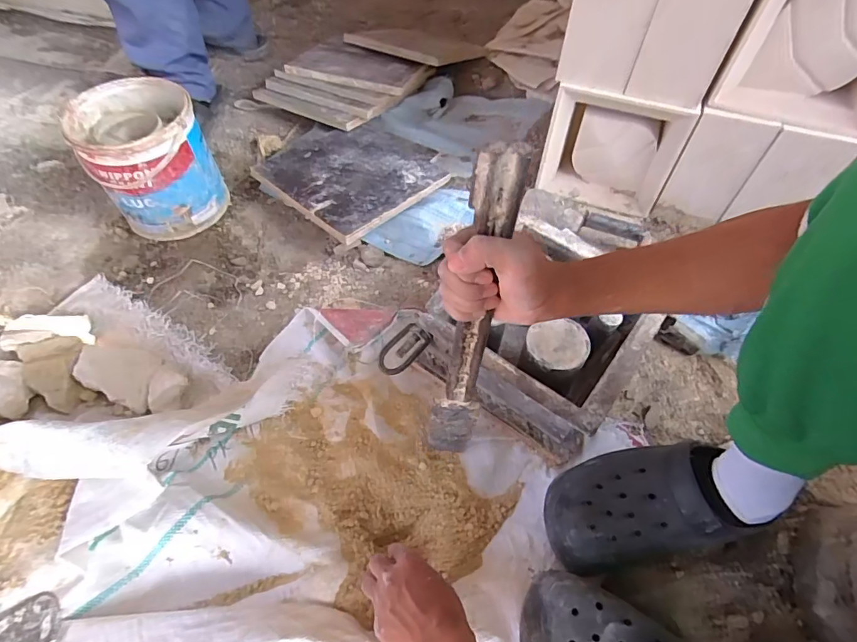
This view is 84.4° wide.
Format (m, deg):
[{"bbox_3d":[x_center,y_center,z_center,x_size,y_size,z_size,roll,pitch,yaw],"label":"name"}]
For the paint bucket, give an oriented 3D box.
[{"bbox_3d":[-0.454,-0.260,0.783,0.178,0.186,0.165,-26,60,-19],"label":"paint bucket"}]

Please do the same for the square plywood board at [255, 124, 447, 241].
[{"bbox_3d":[-0.141,-0.288,0.876,0.295,0.017,0.292,39,58,21],"label":"square plywood board"}]

